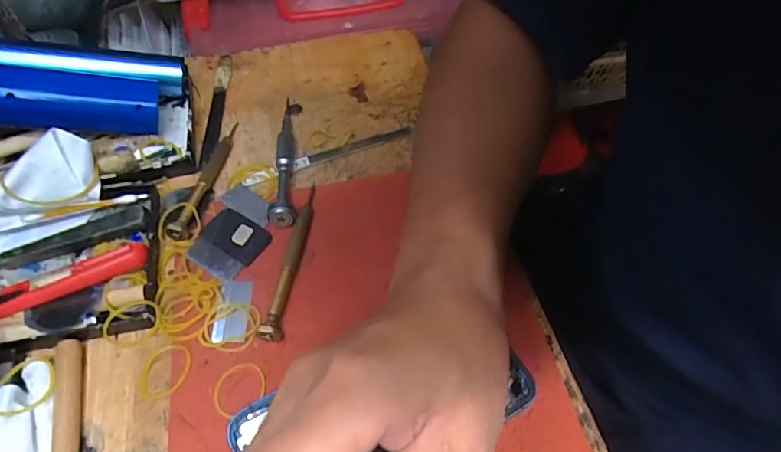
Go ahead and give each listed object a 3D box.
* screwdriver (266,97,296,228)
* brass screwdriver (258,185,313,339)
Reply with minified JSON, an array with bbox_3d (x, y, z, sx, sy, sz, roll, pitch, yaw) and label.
[{"bbox_3d":[-0.076,-0.051,0.345,0.016,0.018,0.120,-5,56,-6],"label":"screwdriver"},{"bbox_3d":[-0.058,0.018,0.301,0.011,0.013,0.108,9,56,4],"label":"brass screwdriver"}]

